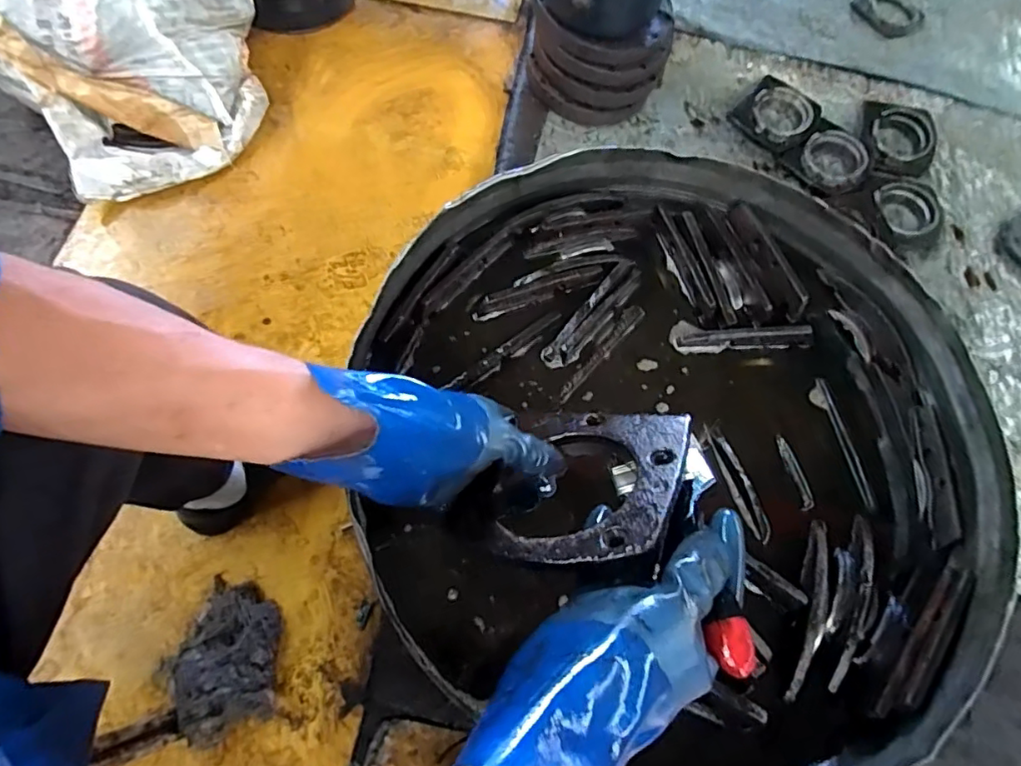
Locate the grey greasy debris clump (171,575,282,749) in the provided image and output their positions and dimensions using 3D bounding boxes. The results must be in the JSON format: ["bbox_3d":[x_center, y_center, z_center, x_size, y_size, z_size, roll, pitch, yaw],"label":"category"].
[{"bbox_3d":[-0.365,0.348,0.730,0.117,0.059,0.189,-4,69,-6],"label":"grey greasy debris clump"}]

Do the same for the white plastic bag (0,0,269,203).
[{"bbox_3d":[-0.645,-0.581,0.981,0.439,0.313,0.370,-31,73,-13],"label":"white plastic bag"}]

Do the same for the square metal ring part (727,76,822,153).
[{"bbox_3d":[0.529,-0.538,1.152,0.150,0.035,0.136,38,72,11],"label":"square metal ring part"}]

